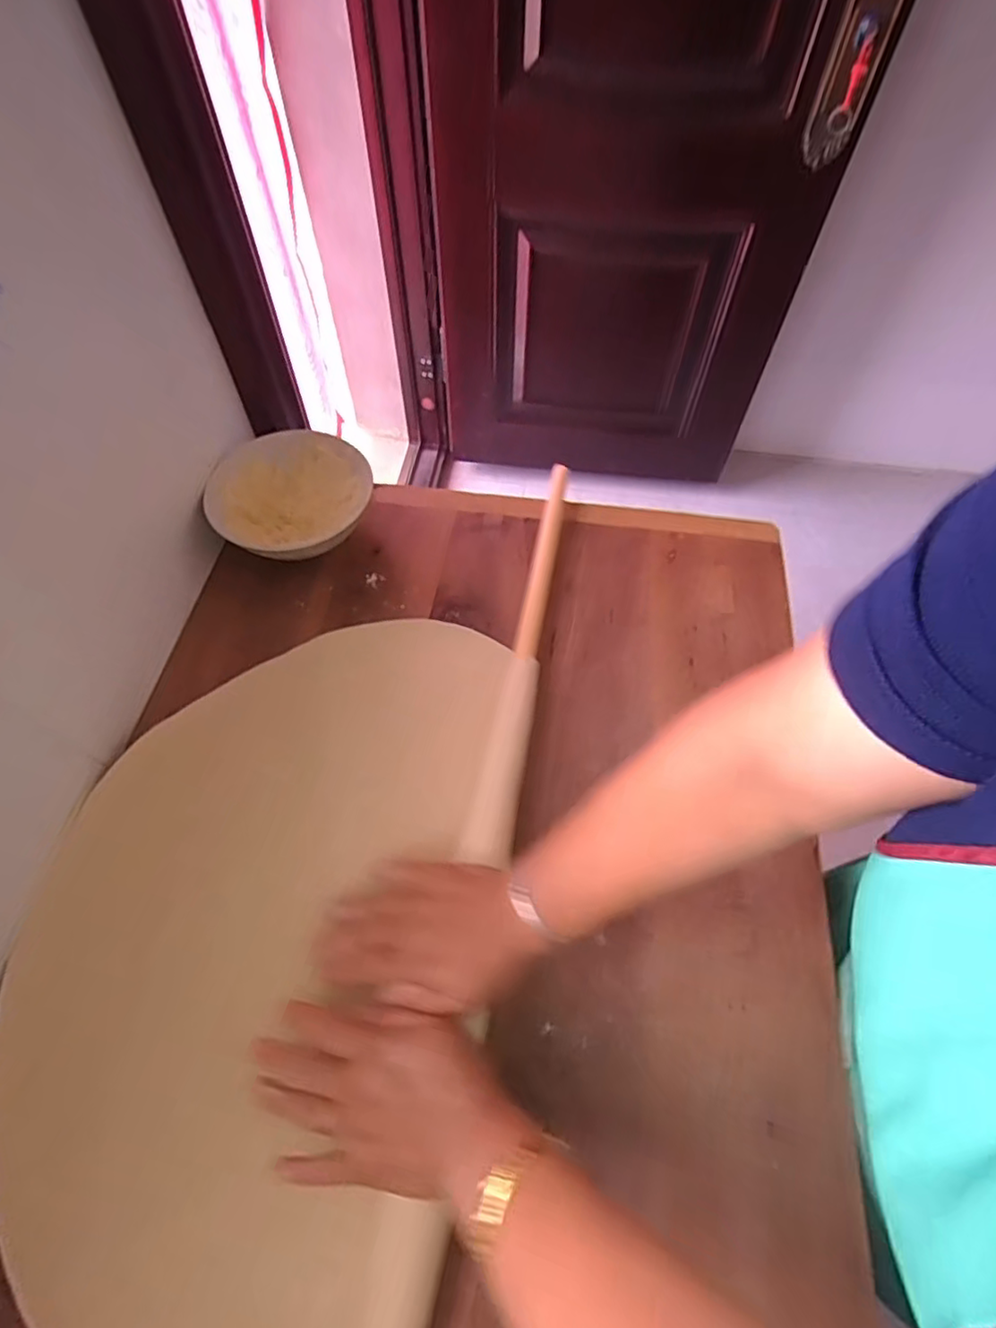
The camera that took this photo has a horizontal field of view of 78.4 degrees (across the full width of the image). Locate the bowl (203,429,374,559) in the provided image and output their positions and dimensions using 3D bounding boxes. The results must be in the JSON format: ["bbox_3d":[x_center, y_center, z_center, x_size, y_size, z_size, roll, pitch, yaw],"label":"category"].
[{"bbox_3d":[-0.209,-0.165,0.630,0.155,0.057,0.156,0,60,0],"label":"bowl"}]

